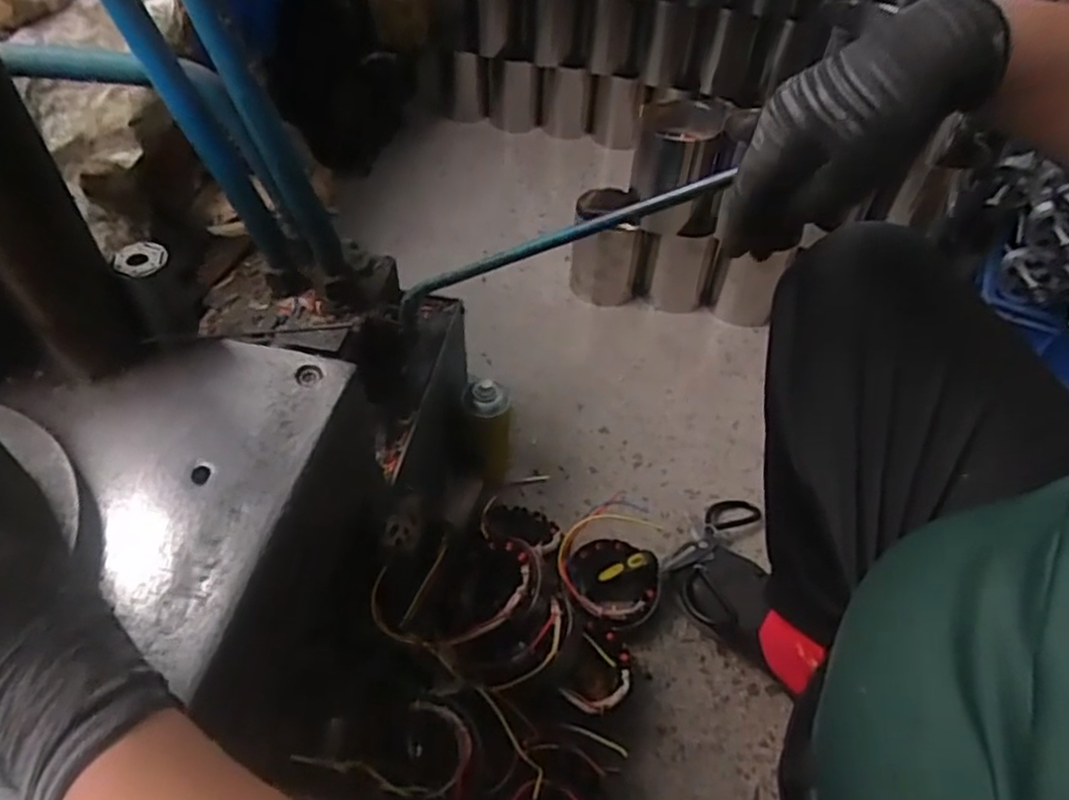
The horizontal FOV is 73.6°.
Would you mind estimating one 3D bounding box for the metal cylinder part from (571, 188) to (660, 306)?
[{"bbox_3d":[0.138,-0.273,1.263,0.141,0.155,0.139,4,49,1],"label":"metal cylinder part"}]

